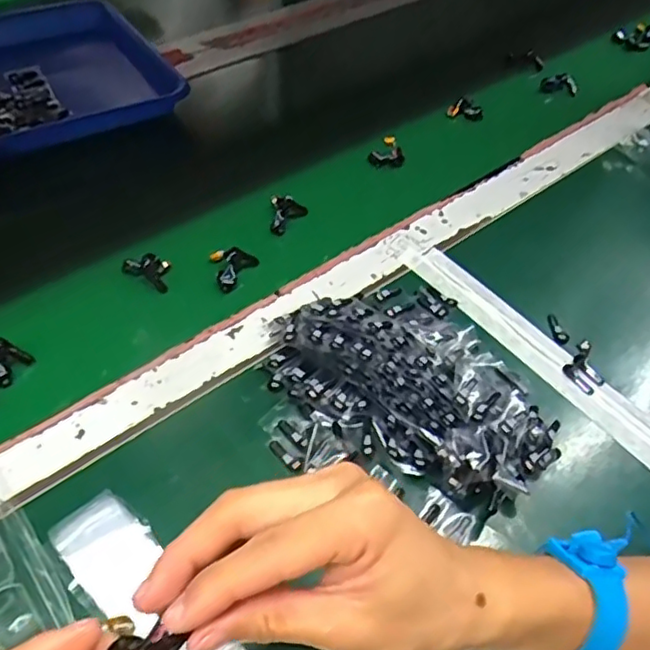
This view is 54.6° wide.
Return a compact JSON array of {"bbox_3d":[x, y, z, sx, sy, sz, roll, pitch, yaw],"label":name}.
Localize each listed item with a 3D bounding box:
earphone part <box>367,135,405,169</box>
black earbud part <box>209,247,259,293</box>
[{"bbox_3d":[0.060,-0.166,0.605,0.035,0.026,0.020,11,51,4],"label":"earphone part"},{"bbox_3d":[-0.069,-0.047,0.500,0.037,0.020,0.032,-13,53,-15],"label":"black earbud part"}]

